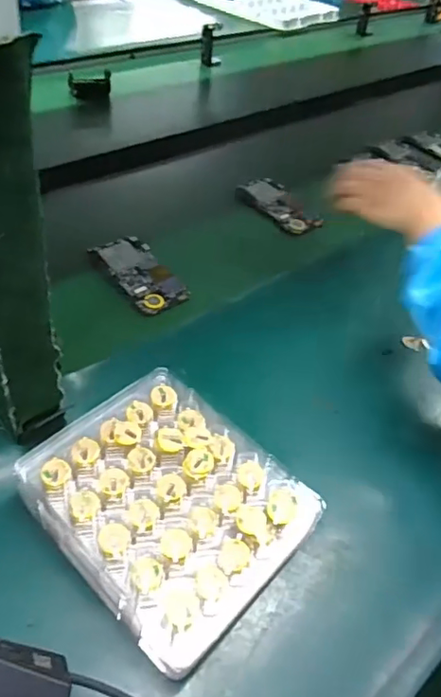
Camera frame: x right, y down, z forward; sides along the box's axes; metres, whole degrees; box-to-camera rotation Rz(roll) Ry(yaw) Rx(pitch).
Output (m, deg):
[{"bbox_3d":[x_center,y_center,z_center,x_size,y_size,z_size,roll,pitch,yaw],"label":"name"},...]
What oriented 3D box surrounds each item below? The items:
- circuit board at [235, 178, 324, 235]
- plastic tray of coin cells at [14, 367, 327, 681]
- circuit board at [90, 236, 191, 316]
[{"bbox_3d":[0.083,-0.207,0.780,0.065,0.009,0.135,-30,57,-28],"label":"circuit board"},{"bbox_3d":[-0.036,0.102,0.381,0.149,0.030,0.177,-35,60,-30],"label":"plastic tray of coin cells"},{"bbox_3d":[-0.095,-0.090,0.639,0.063,0.012,0.125,-29,57,-27],"label":"circuit board"}]

